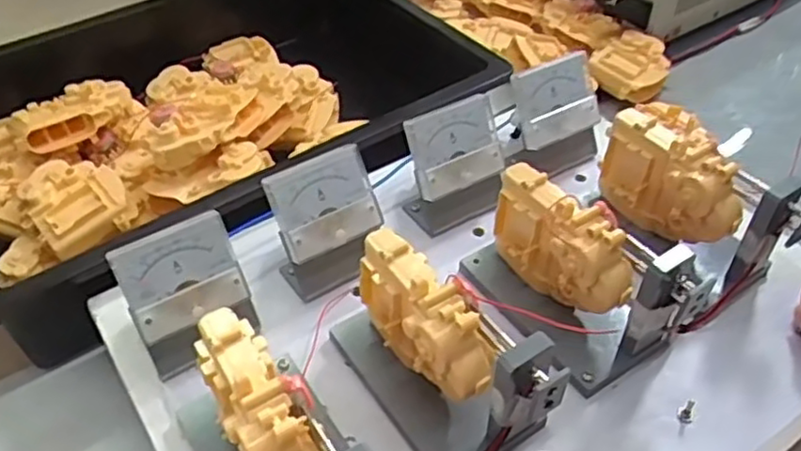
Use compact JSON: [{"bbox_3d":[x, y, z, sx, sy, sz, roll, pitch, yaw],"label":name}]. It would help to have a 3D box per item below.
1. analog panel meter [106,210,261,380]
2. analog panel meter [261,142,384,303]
[{"bbox_3d":[-0.122,0.040,0.403,0.066,0.069,0.043,-26,51,-22],"label":"analog panel meter"},{"bbox_3d":[-0.045,-0.001,0.444,0.066,0.075,0.045,-26,51,-21],"label":"analog panel meter"}]

